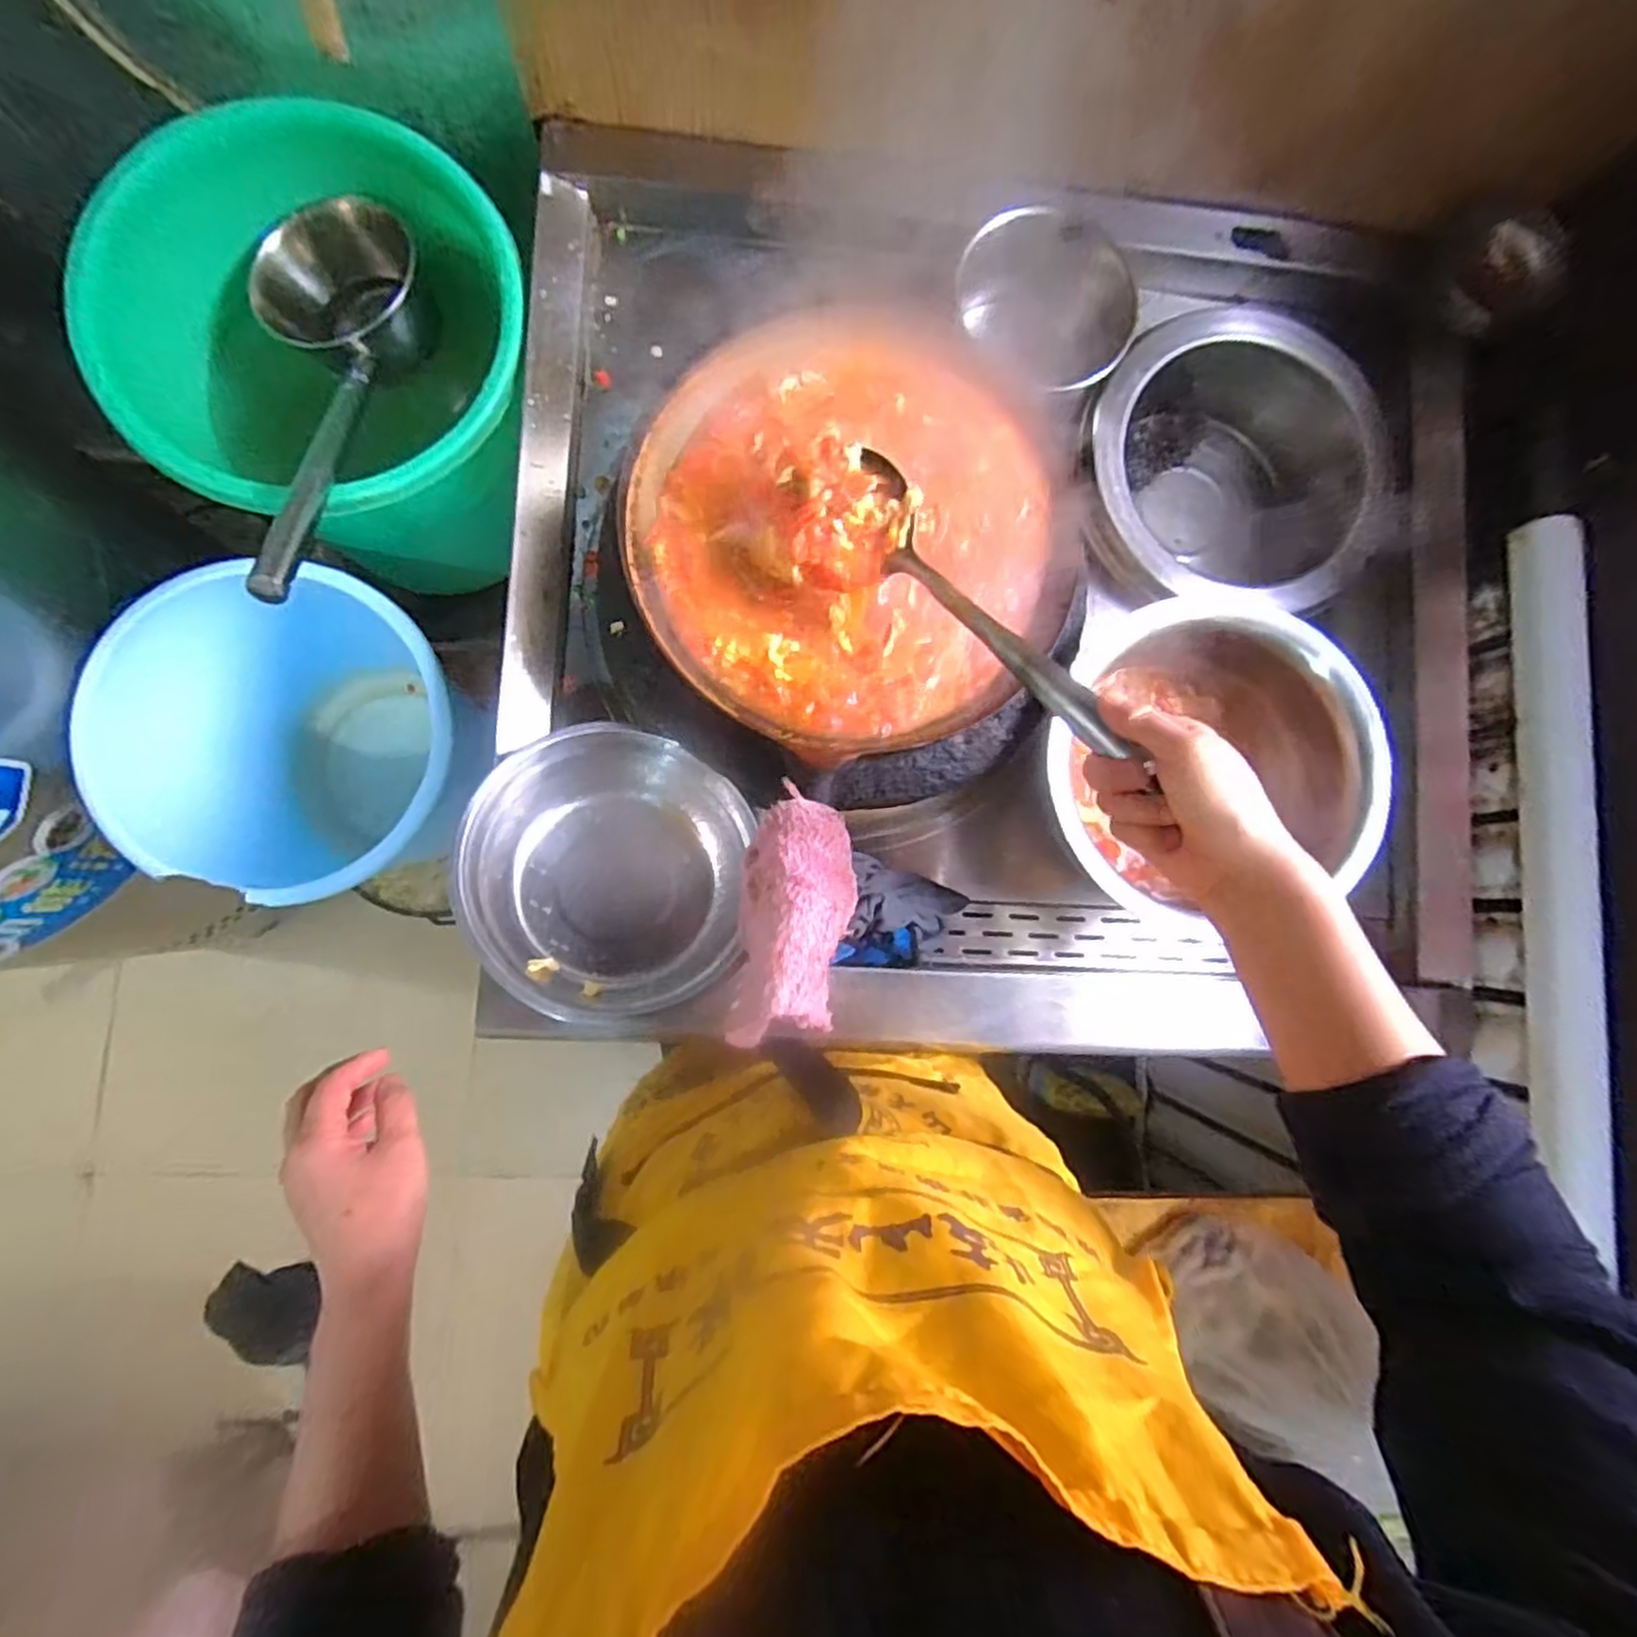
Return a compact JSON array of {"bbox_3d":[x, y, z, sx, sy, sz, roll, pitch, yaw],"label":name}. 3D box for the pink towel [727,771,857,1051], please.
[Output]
[{"bbox_3d":[-0.016,0.066,0.491,0.072,0.052,0.155,9,70,-5],"label":"pink towel"}]

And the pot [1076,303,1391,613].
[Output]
[{"bbox_3d":[0.386,-0.339,0.760,0.294,0.133,0.276,-12,87,-7],"label":"pot"}]

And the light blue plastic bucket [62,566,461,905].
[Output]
[{"bbox_3d":[-0.524,-0.076,0.833,0.316,0.351,0.296,0,86,-6],"label":"light blue plastic bucket"}]

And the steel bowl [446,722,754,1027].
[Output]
[{"bbox_3d":[-0.160,0.041,0.593,0.200,0.100,0.216,0,86,-6],"label":"steel bowl"}]

